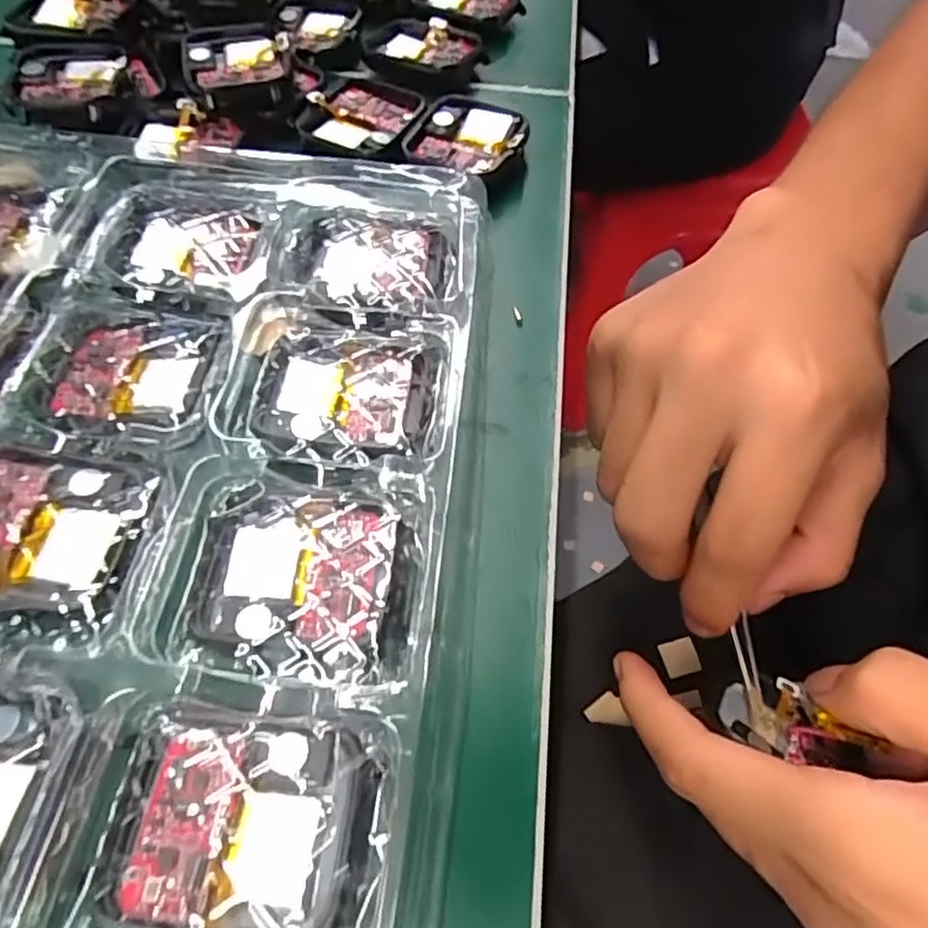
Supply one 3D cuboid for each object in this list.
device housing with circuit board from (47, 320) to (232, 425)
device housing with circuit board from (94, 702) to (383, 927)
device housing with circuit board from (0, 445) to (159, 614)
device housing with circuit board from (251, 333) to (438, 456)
[{"bbox_3d":[-0.084,-0.024,0.173,0.039,0.006,0.030,0,74,-3],"label":"device housing with circuit board"},{"bbox_3d":[-0.039,0.064,0.120,0.043,0.010,0.037,2,56,0],"label":"device housing with circuit board"},{"bbox_3d":[-0.093,0.014,0.147,0.038,0.010,0.036,9,57,4],"label":"device housing with circuit board"},{"bbox_3d":[-0.030,-0.017,0.170,0.043,0.007,0.038,3,56,1],"label":"device housing with circuit board"}]

